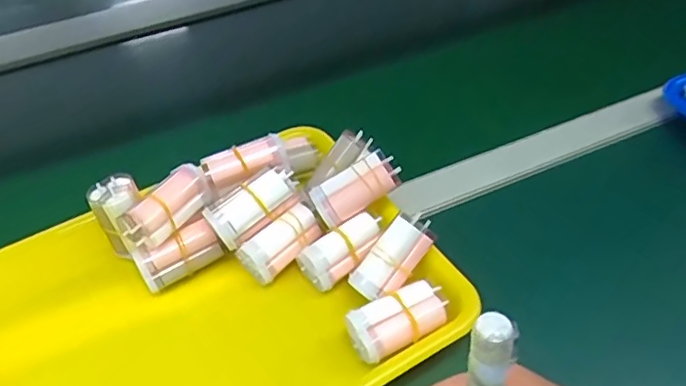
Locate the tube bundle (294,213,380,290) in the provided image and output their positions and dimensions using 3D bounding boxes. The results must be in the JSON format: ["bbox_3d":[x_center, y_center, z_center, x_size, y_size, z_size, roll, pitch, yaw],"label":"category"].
[{"bbox_3d":[0.000,0.043,0.435,0.064,0.025,0.034,-30,92,-21],"label":"tube bundle"}]

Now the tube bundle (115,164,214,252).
[{"bbox_3d":[-0.130,0.010,0.426,0.028,0.035,0.067,23,51,24],"label":"tube bundle"}]

